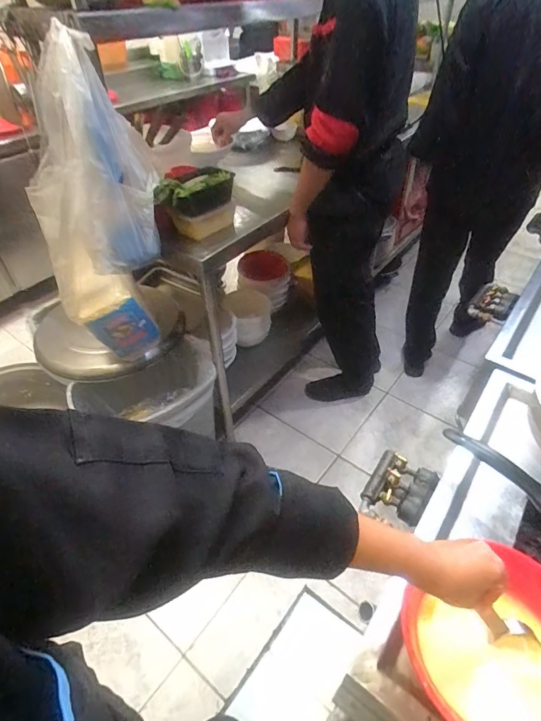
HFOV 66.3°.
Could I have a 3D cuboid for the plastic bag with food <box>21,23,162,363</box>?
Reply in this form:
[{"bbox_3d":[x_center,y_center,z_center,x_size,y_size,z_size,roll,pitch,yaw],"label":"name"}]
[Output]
[{"bbox_3d":[-0.429,-0.368,1.024,0.273,0.651,0.300,-19,47,-18],"label":"plastic bag with food"}]

